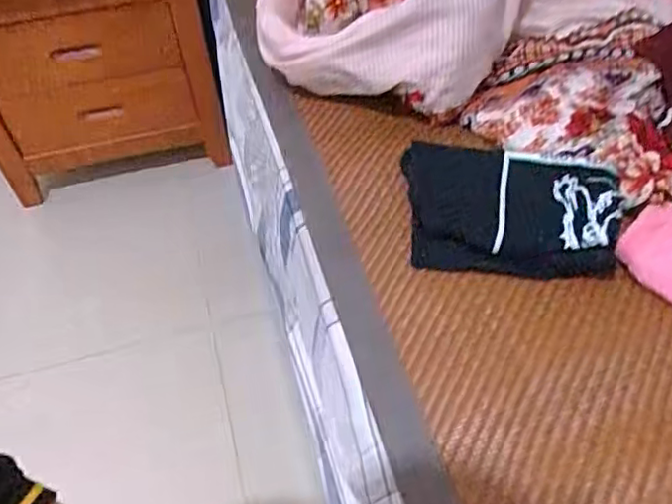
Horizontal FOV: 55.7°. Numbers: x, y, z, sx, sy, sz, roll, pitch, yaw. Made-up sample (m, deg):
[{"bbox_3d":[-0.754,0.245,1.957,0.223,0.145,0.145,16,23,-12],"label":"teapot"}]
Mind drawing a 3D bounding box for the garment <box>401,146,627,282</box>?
[{"bbox_3d":[0.178,-0.057,0.664,0.208,0.052,0.167,3,52,5],"label":"garment"}]

